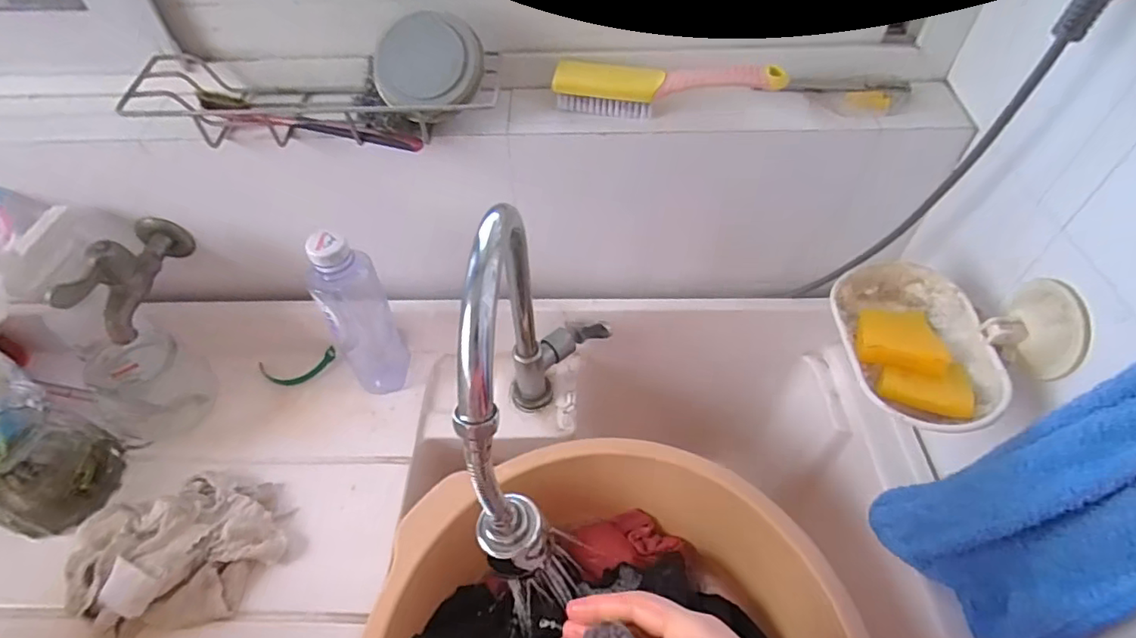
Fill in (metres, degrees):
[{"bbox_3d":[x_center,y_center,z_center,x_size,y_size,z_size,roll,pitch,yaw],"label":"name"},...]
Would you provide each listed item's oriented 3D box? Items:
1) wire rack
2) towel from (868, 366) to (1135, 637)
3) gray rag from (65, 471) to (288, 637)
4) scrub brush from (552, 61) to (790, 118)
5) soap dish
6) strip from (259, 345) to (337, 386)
[{"bbox_3d":[-0.201,-0.177,0.457,0.286,0.038,0.088,1,50,2],"label":"wire rack"},{"bbox_3d":[0.294,0.091,0.310,0.046,0.329,0.120,-19,53,-15],"label":"towel"},{"bbox_3d":[-0.316,0.186,0.451,0.147,0.045,0.122,-23,54,-17],"label":"gray rag"},{"bbox_3d":[0.077,-0.186,0.445,0.174,0.041,0.031,6,51,6],"label":"scrub brush"},{"bbox_3d":[0.261,0.010,0.389,0.132,0.068,0.136,-4,50,-3],"label":"soap dish"},{"bbox_3d":[-0.285,0.052,0.586,0.081,0.016,0.036,-8,51,-6],"label":"strip"}]

